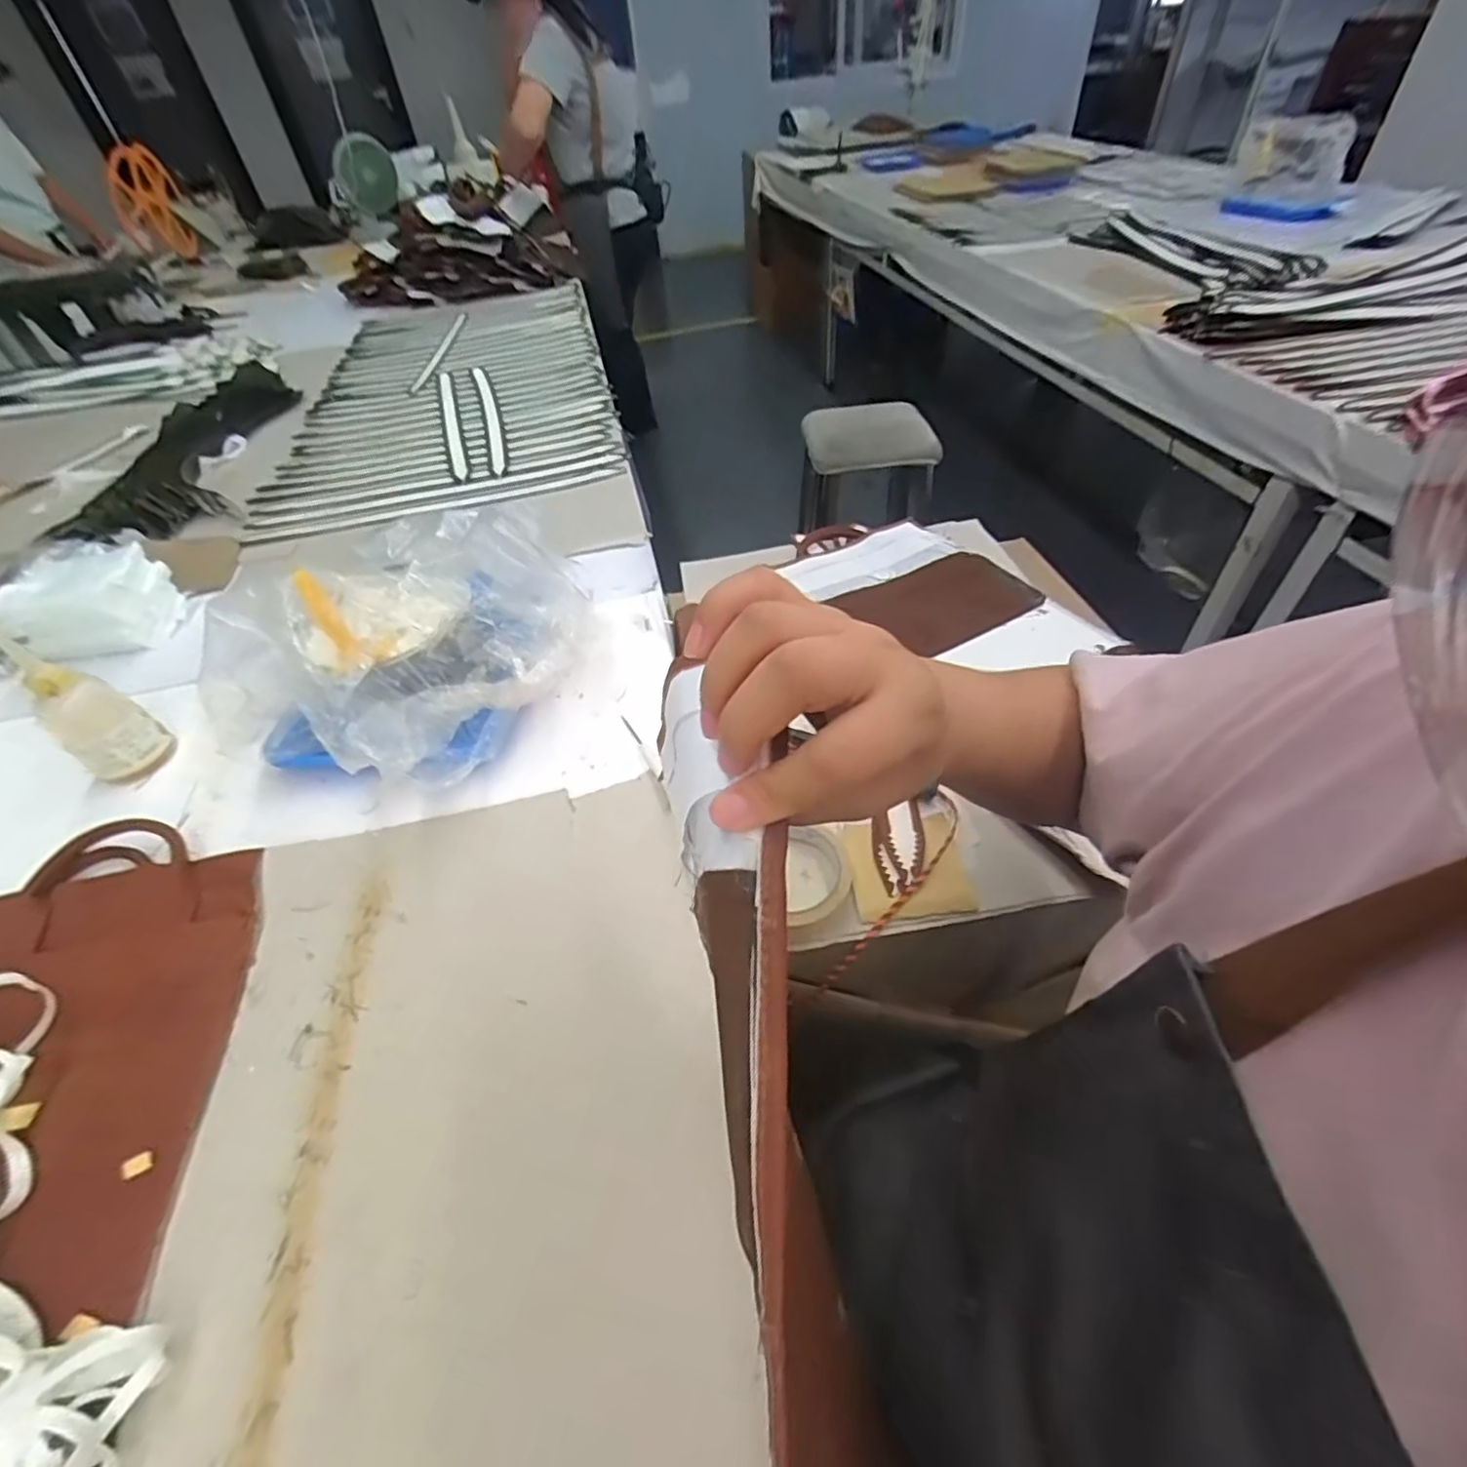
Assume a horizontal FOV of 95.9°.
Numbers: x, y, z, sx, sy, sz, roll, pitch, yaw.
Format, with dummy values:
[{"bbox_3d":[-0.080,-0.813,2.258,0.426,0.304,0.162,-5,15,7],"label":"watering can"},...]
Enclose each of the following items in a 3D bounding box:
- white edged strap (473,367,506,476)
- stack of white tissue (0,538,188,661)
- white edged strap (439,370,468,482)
[{"bbox_3d":[-0.449,-0.592,1.220,0.027,0.014,0.559,-17,47,-10],"label":"white edged strap"},{"bbox_3d":[-0.738,-0.156,0.772,0.129,0.083,0.128,-13,47,-6],"label":"stack of white tissue"},{"bbox_3d":[-0.518,-0.577,1.215,0.027,0.012,0.543,-17,47,-10],"label":"white edged strap"}]

